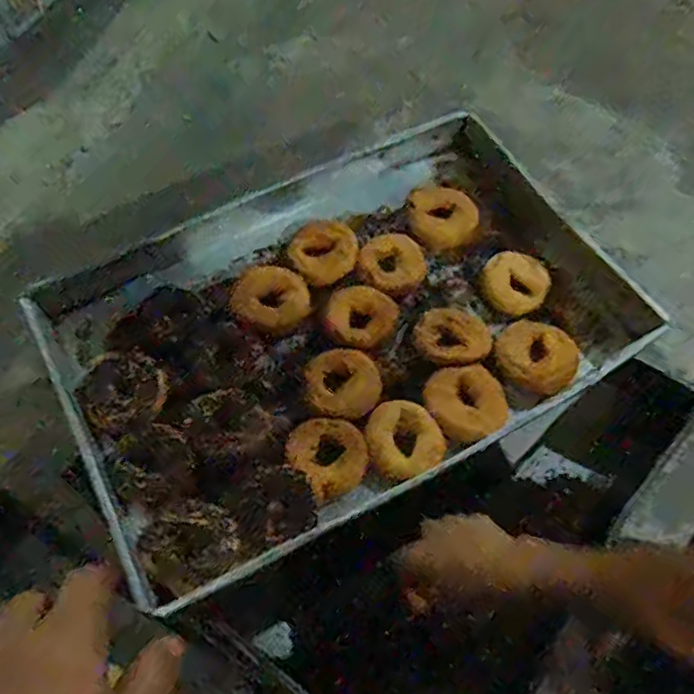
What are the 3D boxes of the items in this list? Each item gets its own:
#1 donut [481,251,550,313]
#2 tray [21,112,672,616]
[{"bbox_3d":[0.205,-0.079,0.781,0.078,0.027,0.069,39,69,19],"label":"donut"},{"bbox_3d":[-0.011,-0.038,0.745,0.618,0.051,0.430,-25,66,-14],"label":"tray"}]

